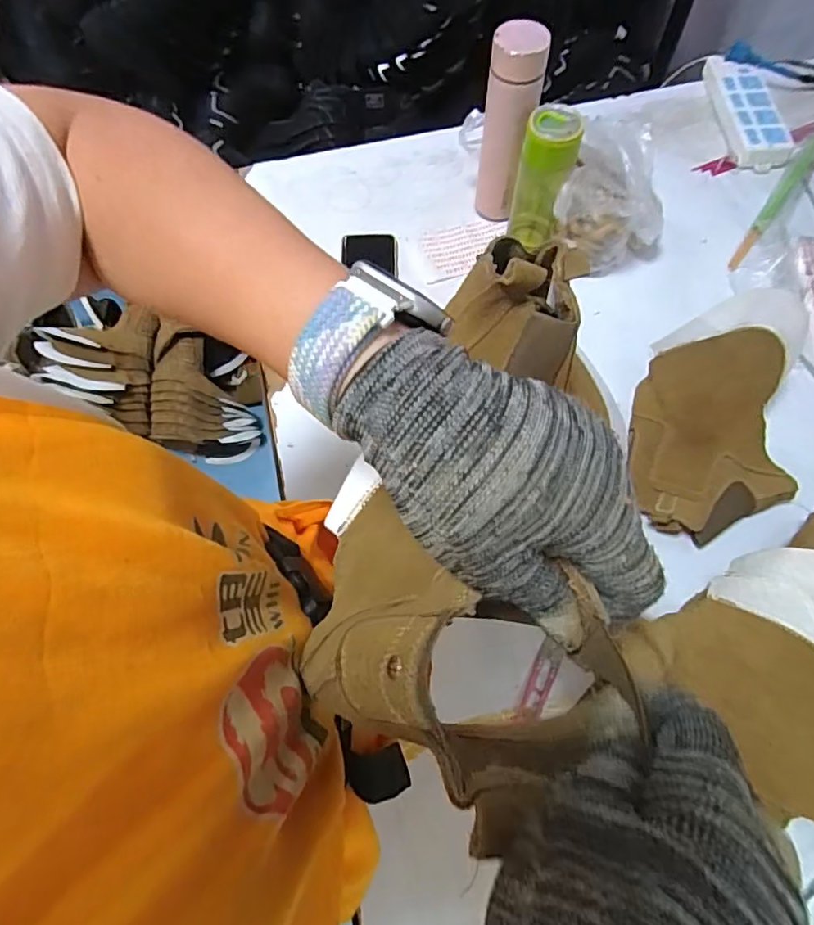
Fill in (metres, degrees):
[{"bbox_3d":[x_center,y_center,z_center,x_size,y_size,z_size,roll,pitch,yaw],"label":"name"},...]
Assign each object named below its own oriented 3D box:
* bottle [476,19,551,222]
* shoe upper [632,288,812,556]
[{"bbox_3d":[0.128,-0.424,0.717,0.064,0.226,0.063,8,67,4],"label":"bottle"},{"bbox_3d":[0.340,-0.036,0.586,0.168,0.168,0.203,-1,66,1],"label":"shoe upper"}]

